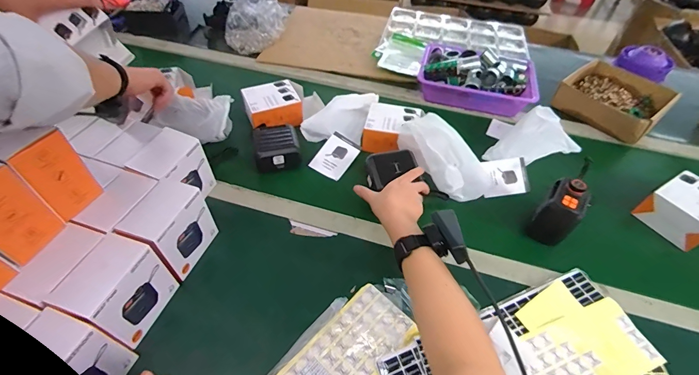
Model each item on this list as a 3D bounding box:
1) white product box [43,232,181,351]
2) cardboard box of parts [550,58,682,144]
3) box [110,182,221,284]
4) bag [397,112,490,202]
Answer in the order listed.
[{"bbox_3d":[-0.297,0.139,0.435,0.063,0.117,0.096,14,50,8],"label":"white product box"},{"bbox_3d":[0.642,-0.215,0.810,0.214,0.065,0.217,37,57,25],"label":"cardboard box of parts"},{"bbox_3d":[-0.262,0.067,0.497,0.074,0.115,0.105,15,50,9],"label":"box"},{"bbox_3d":[0.184,-0.065,0.649,0.110,0.079,0.179,-22,52,-21],"label":"bag"}]

